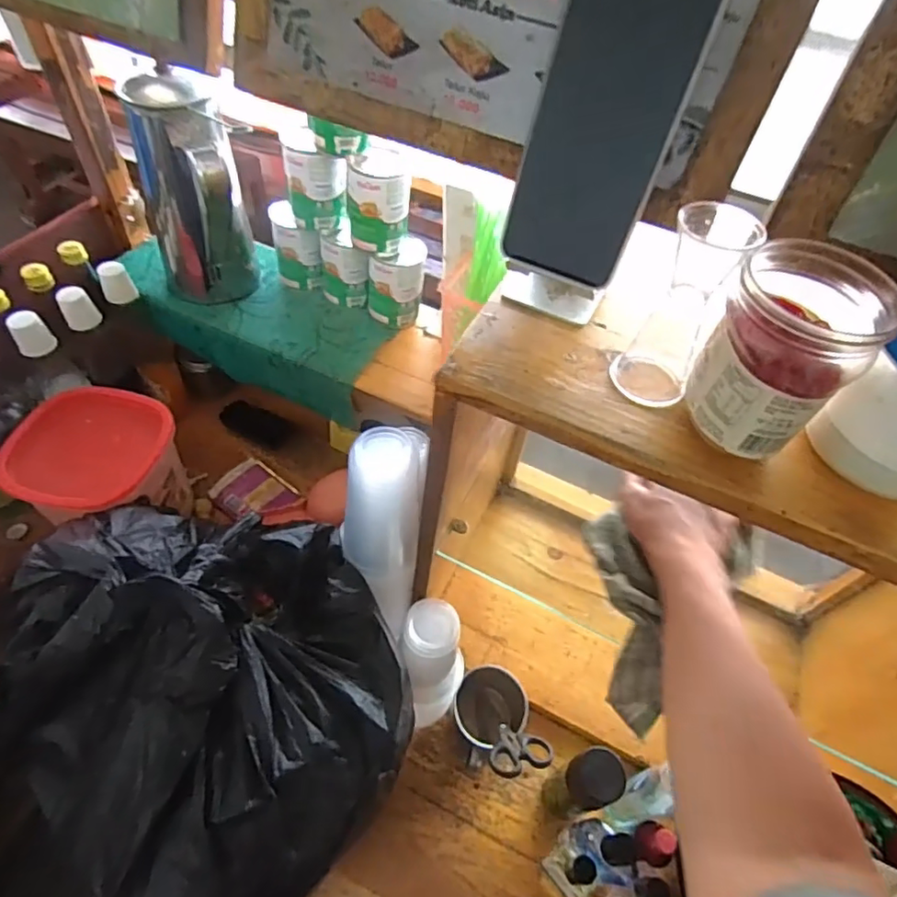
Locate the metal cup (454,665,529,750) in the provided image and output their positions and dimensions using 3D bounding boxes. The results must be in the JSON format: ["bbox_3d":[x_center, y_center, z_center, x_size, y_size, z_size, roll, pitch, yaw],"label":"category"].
[{"bbox_3d":[0.049,0.307,0.666,0.078,0.073,0.091,-4,54,-9],"label":"metal cup"}]

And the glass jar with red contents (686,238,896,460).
[{"bbox_3d":[0.177,-0.053,0.301,0.077,0.082,0.083,33,57,18],"label":"glass jar with red contents"}]

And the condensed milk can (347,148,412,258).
[{"bbox_3d":[-0.086,-0.308,0.687,0.074,0.098,0.083,-4,54,-9],"label":"condensed milk can"}]

